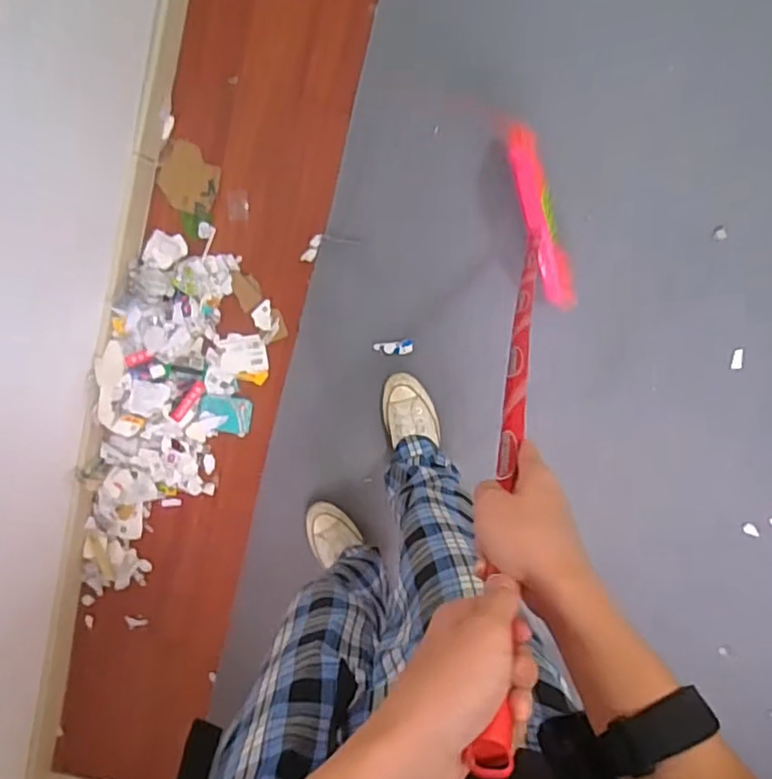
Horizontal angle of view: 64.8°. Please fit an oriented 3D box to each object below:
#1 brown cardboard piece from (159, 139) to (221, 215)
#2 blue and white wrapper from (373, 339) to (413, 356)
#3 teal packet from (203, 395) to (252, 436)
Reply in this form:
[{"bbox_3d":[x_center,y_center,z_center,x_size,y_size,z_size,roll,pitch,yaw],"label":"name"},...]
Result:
[{"bbox_3d":[-0.393,-0.423,1.216,0.118,0.009,0.127,19,99,-2],"label":"brown cardboard piece"},{"bbox_3d":[0.016,-0.088,1.263,0.081,0.010,0.033,0,99,1],"label":"blue and white wrapper"},{"bbox_3d":[-0.338,0.055,1.284,0.101,0.019,0.080,11,99,-1],"label":"teal packet"}]

